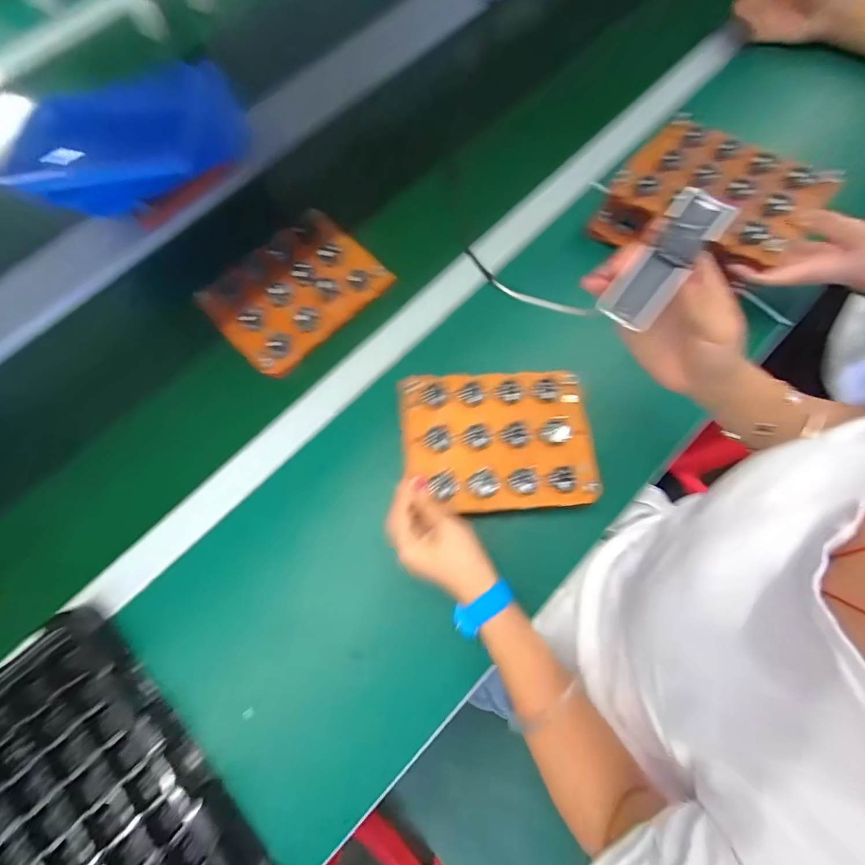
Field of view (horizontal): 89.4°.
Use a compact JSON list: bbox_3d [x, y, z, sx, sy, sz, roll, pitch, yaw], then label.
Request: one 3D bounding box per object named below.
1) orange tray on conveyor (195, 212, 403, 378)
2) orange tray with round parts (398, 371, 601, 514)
[{"bbox_3d":[-0.165,-0.170,0.531,0.190,0.033,0.141,-42,77,-11],"label":"orange tray on conveyor"},{"bbox_3d":[0.066,0.004,0.449,0.189,0.024,0.145,-3,73,-1],"label":"orange tray with round parts"}]

